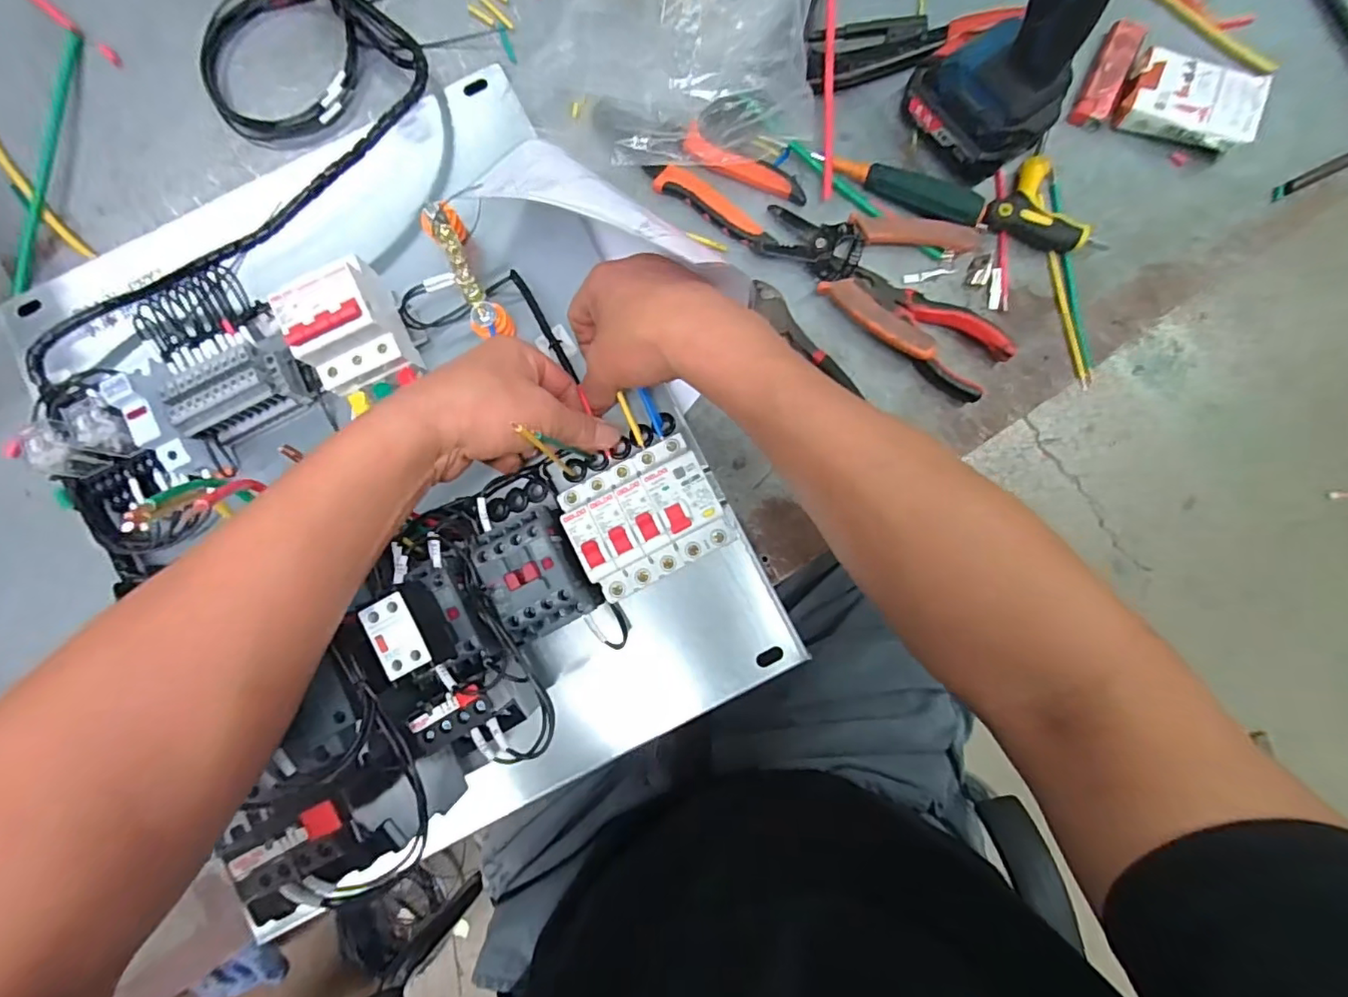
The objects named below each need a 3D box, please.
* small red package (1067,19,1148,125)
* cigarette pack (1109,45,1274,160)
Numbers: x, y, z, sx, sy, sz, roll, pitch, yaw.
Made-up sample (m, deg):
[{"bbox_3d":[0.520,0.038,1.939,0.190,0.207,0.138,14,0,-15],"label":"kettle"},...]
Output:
[{"bbox_3d":[0.330,-0.322,0.433,0.025,0.018,0.084,26,87,3],"label":"small red package"},{"bbox_3d":[0.379,-0.295,0.422,0.086,0.030,0.065,15,86,3],"label":"cigarette pack"}]

